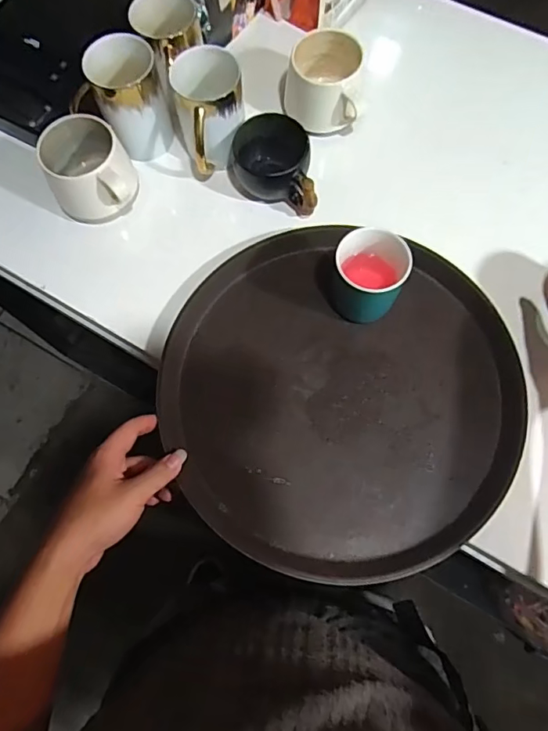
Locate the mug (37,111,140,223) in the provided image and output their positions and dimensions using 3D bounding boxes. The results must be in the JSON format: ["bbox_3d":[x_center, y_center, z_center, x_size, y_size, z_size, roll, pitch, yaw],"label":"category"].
[{"bbox_3d":[-0.196,-0.201,0.533,0.092,0.071,0.101,-30,74,-8],"label":"mug"}]

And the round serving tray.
[{"bbox_3d":[0.060,0.026,0.483,0.330,0.024,0.319,0,72,1],"label":"round serving tray"}]

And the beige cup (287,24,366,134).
[{"bbox_3d":[0.061,-0.320,0.569,0.090,0.070,0.093,8,73,4],"label":"beige cup"}]

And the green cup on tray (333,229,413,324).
[{"bbox_3d":[0.092,-0.085,0.479,0.066,0.089,0.073,20,74,8],"label":"green cup on tray"}]

